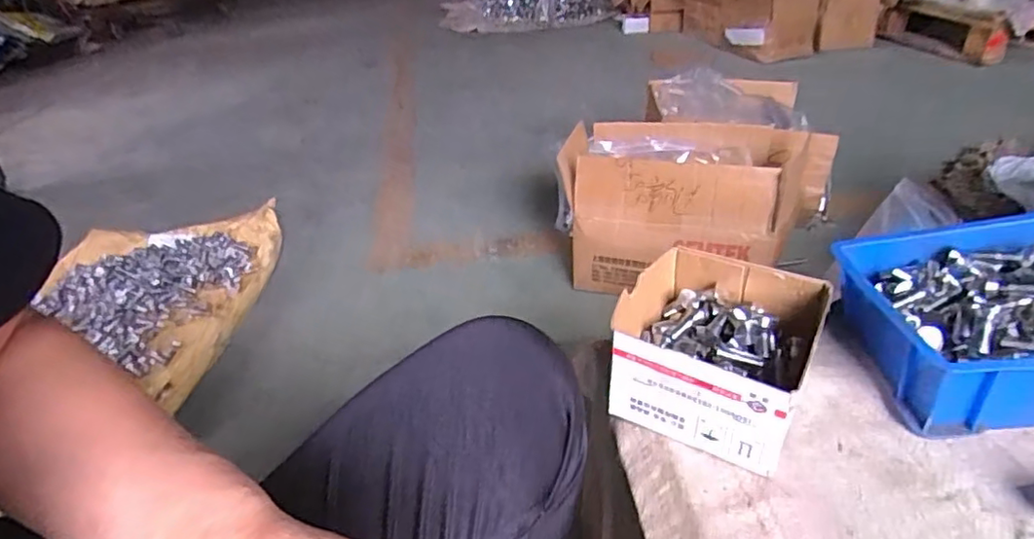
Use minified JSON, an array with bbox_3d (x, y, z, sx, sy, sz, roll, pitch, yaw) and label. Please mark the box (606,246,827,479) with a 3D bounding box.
[{"bbox_3d":[0.156,0.061,0.486,0.142,0.077,0.149,18,37,29],"label":"box"}]

